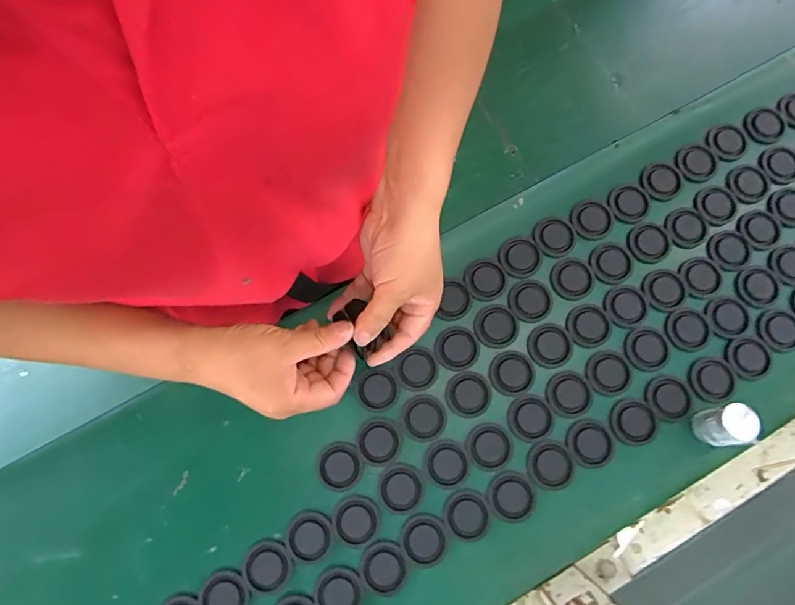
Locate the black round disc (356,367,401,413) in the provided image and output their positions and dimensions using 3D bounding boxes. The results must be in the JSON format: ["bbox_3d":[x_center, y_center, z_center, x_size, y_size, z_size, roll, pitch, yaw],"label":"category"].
[{"bbox_3d":[-0.020,0.090,0.475,0.043,0.004,0.043,0,77,0],"label":"black round disc"}]

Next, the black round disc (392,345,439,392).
[{"bbox_3d":[0.020,0.070,0.481,0.046,0.005,0.044,0,77,0],"label":"black round disc"}]

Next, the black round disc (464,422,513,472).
[{"bbox_3d":[0.093,0.145,0.464,0.045,0.004,0.045,0,77,0],"label":"black round disc"}]

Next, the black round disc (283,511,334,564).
[{"bbox_3d":[-0.085,0.227,0.445,0.046,0.004,0.044,0,77,0],"label":"black round disc"}]

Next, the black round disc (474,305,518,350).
[{"bbox_3d":[0.105,0.026,0.490,0.045,0.004,0.046,0,77,0],"label":"black round disc"}]

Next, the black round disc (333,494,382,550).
[{"bbox_3d":[-0.040,0.212,0.447,0.045,0.004,0.044,0,77,0],"label":"black round disc"}]

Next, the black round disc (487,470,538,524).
[{"bbox_3d":[0.112,0.191,0.451,0.047,0.004,0.046,0,77,0],"label":"black round disc"}]

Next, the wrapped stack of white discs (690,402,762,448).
[{"bbox_3d":[0.313,0.118,0.444,0.034,0.050,0.037,-4,77,-1],"label":"wrapped stack of white discs"}]

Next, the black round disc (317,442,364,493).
[{"bbox_3d":[-0.058,0.164,0.458,0.045,0.004,0.045,0,77,0],"label":"black round disc"}]

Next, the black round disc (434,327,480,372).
[{"bbox_3d":[0.062,0.049,0.486,0.046,0.004,0.045,0,77,0],"label":"black round disc"}]

